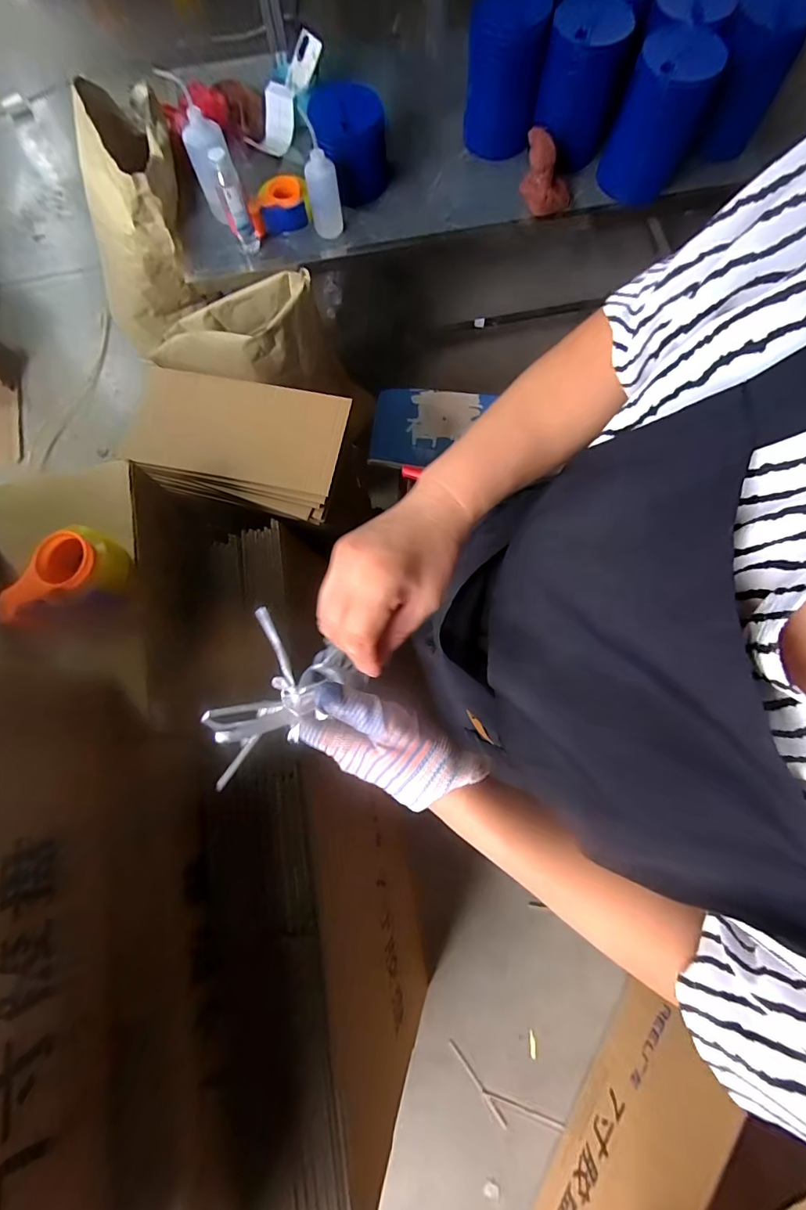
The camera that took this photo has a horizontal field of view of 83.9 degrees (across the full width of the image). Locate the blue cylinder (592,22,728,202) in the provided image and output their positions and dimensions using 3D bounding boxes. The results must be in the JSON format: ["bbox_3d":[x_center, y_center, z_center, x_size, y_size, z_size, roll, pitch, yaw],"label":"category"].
[{"bbox_3d":[0.596,-1.132,1.066,0.175,0.258,0.198,25,78,6],"label":"blue cylinder"}]

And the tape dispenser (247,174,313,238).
[{"bbox_3d":[-0.313,-1.015,1.150,0.150,0.073,0.120,-6,77,-1],"label":"tape dispenser"}]

